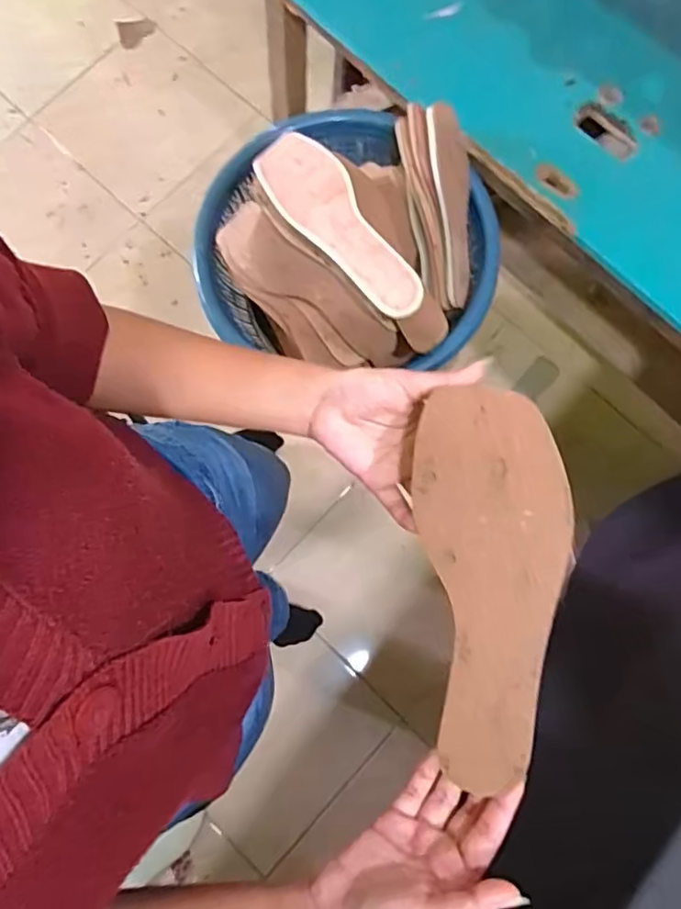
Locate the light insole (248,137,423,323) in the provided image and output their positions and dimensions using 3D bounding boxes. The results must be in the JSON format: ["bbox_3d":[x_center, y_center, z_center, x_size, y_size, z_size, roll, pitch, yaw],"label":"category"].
[{"bbox_3d":[-0.001,-0.254,0.677,0.081,0.017,0.241,-37,89,3],"label":"light insole"}]

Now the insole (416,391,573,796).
[{"bbox_3d":[0.087,0.079,0.346,0.079,0.035,0.230,-2,90,0],"label":"insole"}]

